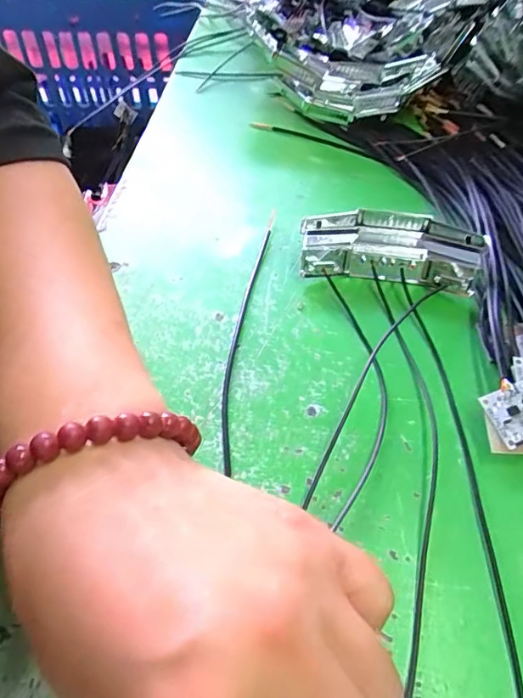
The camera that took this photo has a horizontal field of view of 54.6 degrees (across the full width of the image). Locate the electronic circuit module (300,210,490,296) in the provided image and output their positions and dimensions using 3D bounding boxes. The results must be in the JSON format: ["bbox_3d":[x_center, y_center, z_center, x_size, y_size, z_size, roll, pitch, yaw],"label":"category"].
[{"bbox_3d":[0.072,-0.055,0.287,0.095,0.030,0.031,9,50,9],"label":"electronic circuit module"}]

